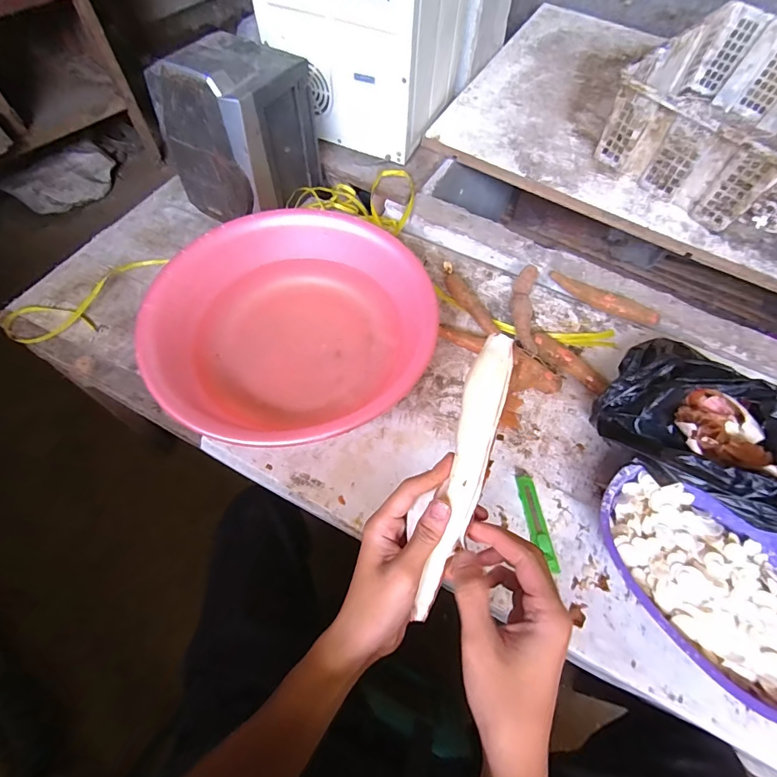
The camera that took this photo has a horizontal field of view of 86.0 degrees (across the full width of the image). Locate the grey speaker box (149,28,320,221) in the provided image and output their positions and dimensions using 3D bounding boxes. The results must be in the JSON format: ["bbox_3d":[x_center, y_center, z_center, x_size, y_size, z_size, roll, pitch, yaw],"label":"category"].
[{"bbox_3d":[-0.272,-0.473,0.753,0.204,0.223,0.236,37,69,15],"label":"grey speaker box"}]

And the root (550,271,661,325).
[{"bbox_3d":[0.388,-0.162,0.753,0.196,0.025,0.034,27,67,11],"label":"root"}]

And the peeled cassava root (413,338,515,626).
[{"bbox_3d":[0.057,0.067,0.320,0.029,0.023,0.224,15,90,5],"label":"peeled cassava root"}]

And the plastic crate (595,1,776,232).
[{"bbox_3d":[0.696,-0.563,0.850,0.475,0.161,0.337,-39,72,-18],"label":"plastic crate"}]

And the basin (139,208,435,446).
[{"bbox_3d":[-0.140,-0.104,0.650,0.404,0.119,0.383,1,64,-1],"label":"basin"}]

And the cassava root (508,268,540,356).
[{"bbox_3d":[0.238,-0.133,0.733,0.041,0.036,0.188,7,64,2],"label":"cassava root"}]

